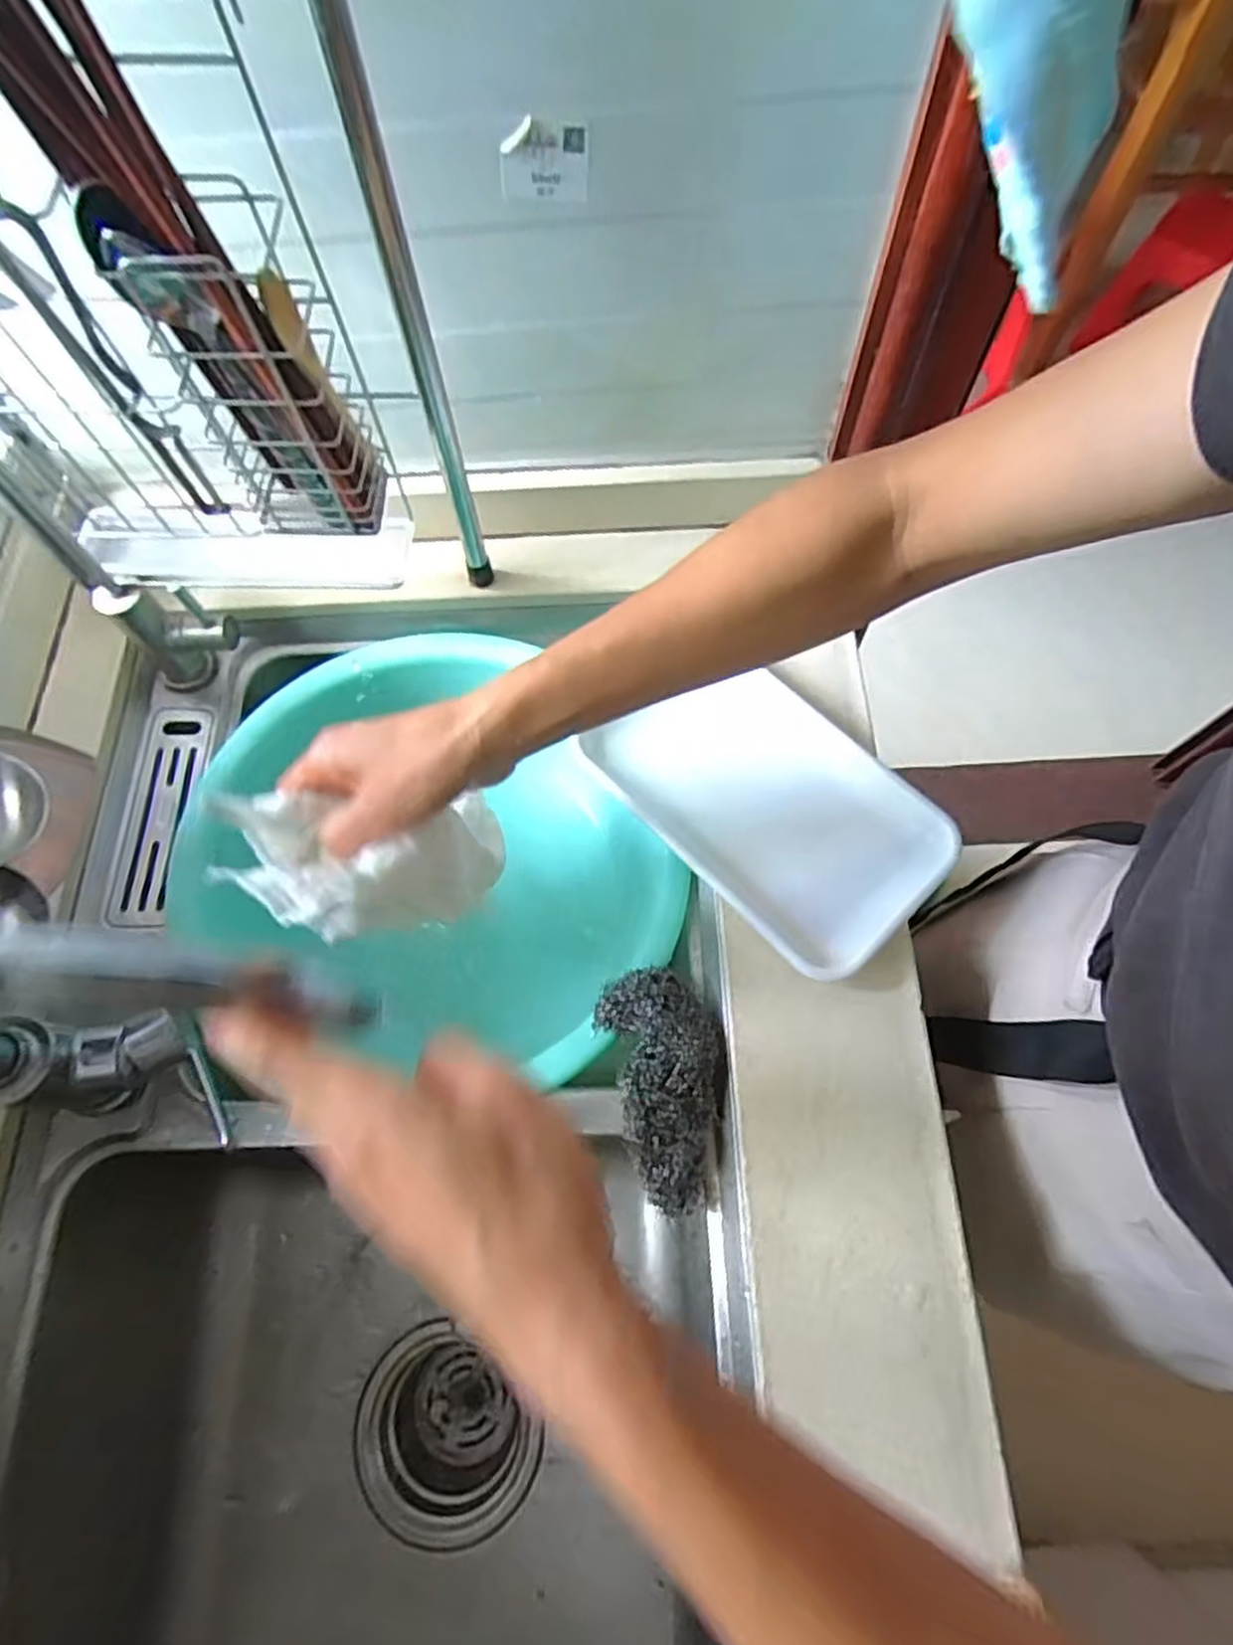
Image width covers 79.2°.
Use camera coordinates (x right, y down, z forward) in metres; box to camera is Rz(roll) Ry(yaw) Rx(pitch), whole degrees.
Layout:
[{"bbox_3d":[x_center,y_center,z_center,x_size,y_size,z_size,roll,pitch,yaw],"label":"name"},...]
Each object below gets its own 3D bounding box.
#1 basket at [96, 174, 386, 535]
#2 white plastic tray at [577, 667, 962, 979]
[{"bbox_3d":[-0.183,-0.224,0.382,0.075,0.164,0.057,-2,67,2],"label":"basket"},{"bbox_3d":[0.099,-0.013,0.478,0.134,0.030,0.211,-41,71,-14],"label":"white plastic tray"}]

